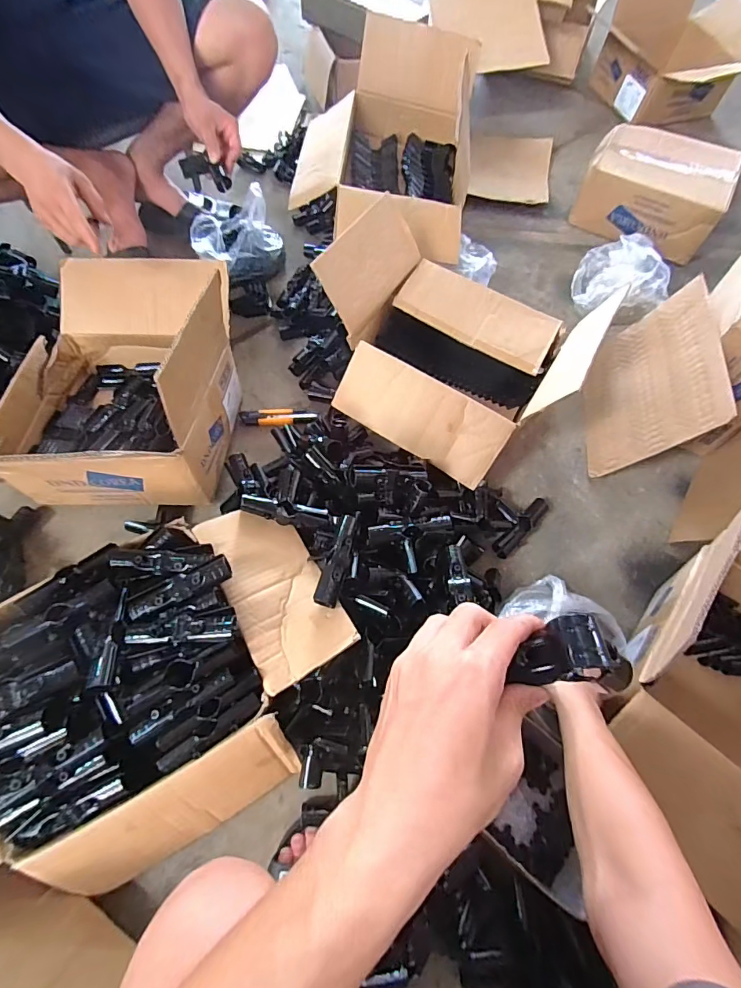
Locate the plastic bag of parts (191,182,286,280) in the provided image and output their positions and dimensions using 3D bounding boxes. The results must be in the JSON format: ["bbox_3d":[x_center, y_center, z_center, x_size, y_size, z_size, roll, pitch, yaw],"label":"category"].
[{"bbox_3d":[-0.298,-0.574,1.010,0.195,0.126,0.169,-20,68,-11],"label":"plastic bag of parts"}]

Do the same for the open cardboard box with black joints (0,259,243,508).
[{"bbox_3d":[-0.433,-0.196,0.728,0.374,0.237,0.419,4,65,-1],"label":"open cardboard box with black joints"}]

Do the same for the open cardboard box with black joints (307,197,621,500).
[{"bbox_3d":[0.139,-0.269,0.805,0.440,0.228,0.374,30,67,11],"label":"open cardboard box with black joints"}]

